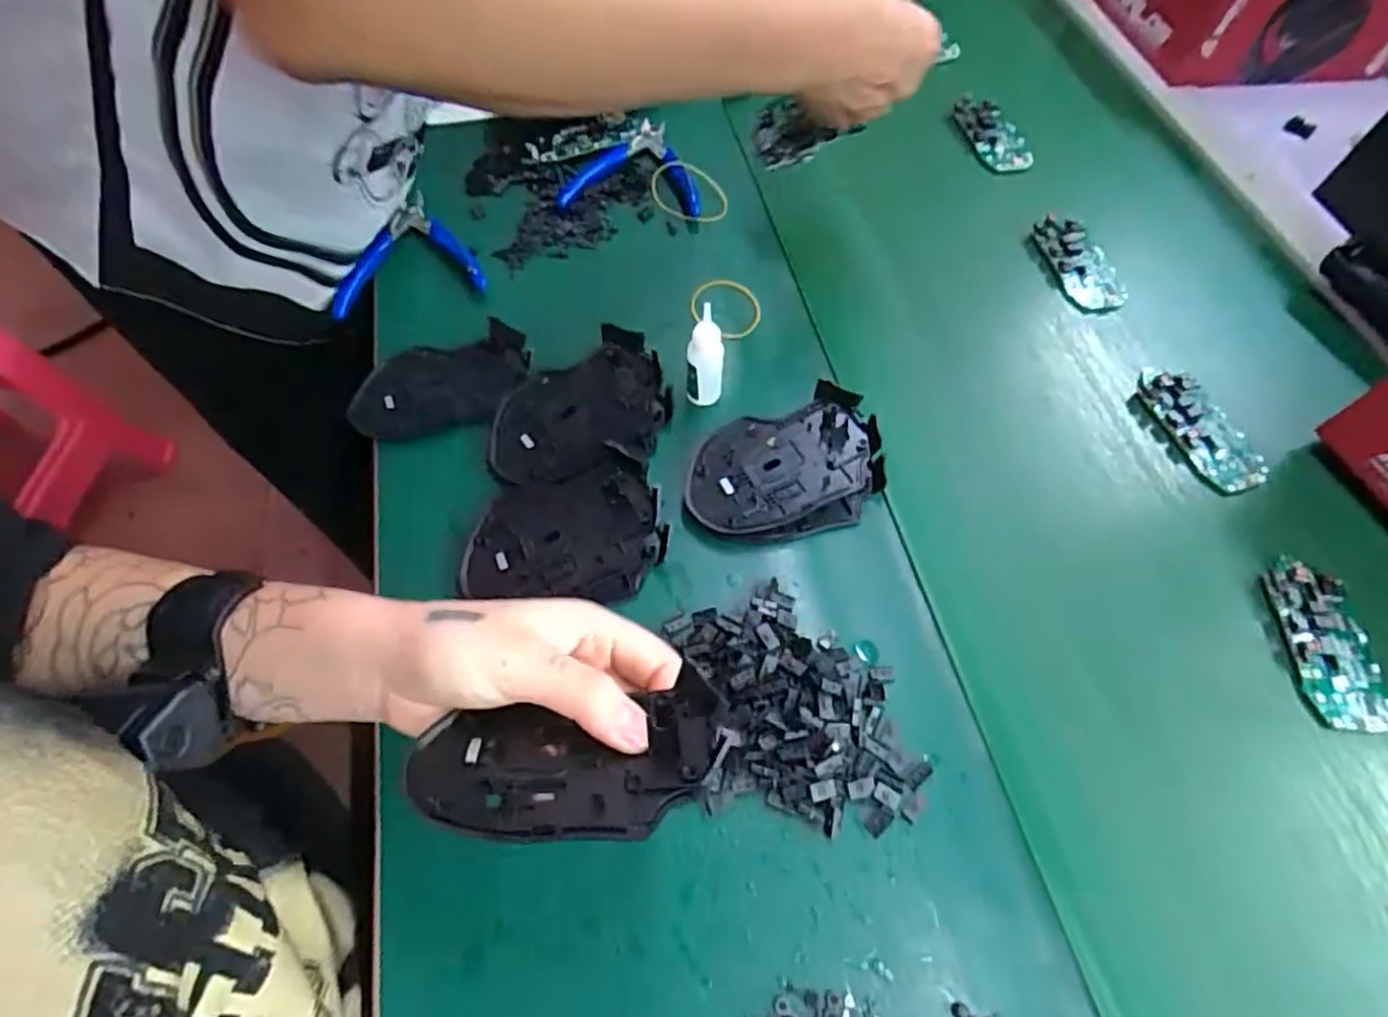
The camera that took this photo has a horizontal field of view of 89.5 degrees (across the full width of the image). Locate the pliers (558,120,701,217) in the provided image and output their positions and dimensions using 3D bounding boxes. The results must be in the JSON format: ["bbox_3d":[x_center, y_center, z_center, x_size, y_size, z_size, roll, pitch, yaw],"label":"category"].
[{"bbox_3d":[-0.050,-0.270,0.552,0.107,0.016,0.099,1,60,-2],"label":"pliers"}]

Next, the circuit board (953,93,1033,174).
[{"bbox_3d":[0.261,-0.327,0.609,0.045,0.013,0.091,-12,62,-9],"label":"circuit board"}]

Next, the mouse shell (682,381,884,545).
[{"bbox_3d":[0.054,-0.024,0.413,0.116,0.034,0.076,-13,62,-9],"label":"mouse shell"}]

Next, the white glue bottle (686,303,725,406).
[{"bbox_3d":[0.006,-0.090,0.427,0.021,0.070,0.018,31,64,14],"label":"white glue bottle"}]

